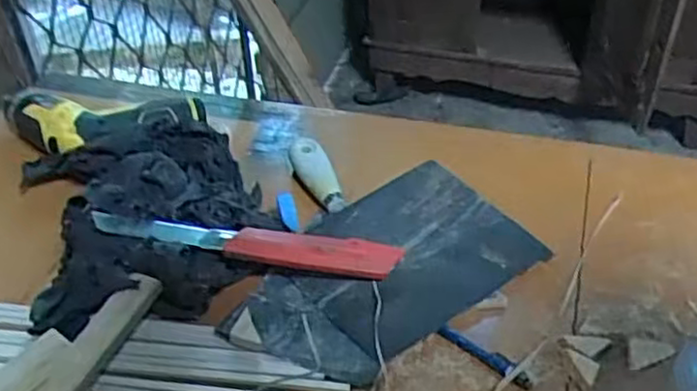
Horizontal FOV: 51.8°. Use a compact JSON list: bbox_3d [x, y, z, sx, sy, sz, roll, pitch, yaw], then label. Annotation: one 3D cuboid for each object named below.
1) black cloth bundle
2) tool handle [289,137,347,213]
[{"bbox_3d":[-0.164,0.007,0.579,0.196,0.063,0.214,-12,41,-11],"label":"black cloth bundle"},{"bbox_3d":[-0.027,-0.016,0.636,0.029,0.025,0.097,-14,42,-14],"label":"tool handle"}]

